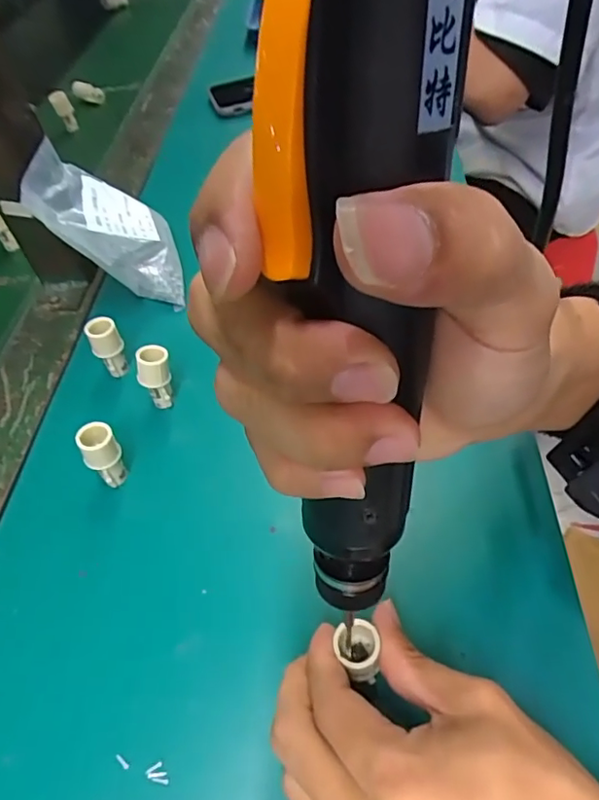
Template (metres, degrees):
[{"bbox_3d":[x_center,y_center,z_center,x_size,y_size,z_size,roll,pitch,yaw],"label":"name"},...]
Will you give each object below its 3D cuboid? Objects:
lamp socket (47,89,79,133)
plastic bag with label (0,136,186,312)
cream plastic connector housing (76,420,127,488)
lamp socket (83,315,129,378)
[{"bbox_3d":[-0.277,-0.339,0.661,0.022,0.047,0.019,-21,51,-12],"label":"lamp socket"},{"bbox_3d":[-0.146,-0.129,0.419,0.124,0.045,0.104,16,43,-33],"label":"plastic bag with label"},{"bbox_3d":[-0.109,0.033,0.317,0.019,0.045,0.017,-25,52,-15],"label":"cream plastic connector housing"},{"bbox_3d":[-0.127,-0.034,0.372,0.019,0.041,0.015,-26,52,-16],"label":"lamp socket"}]

